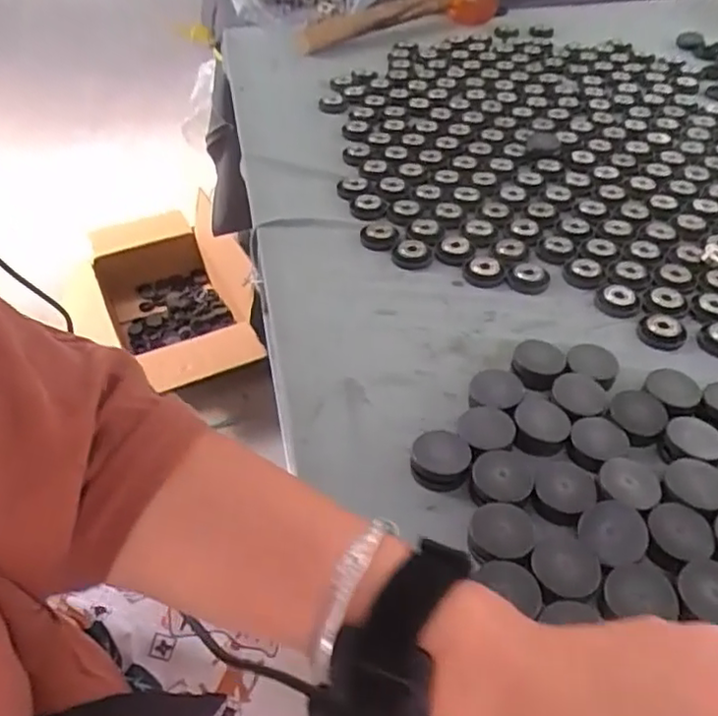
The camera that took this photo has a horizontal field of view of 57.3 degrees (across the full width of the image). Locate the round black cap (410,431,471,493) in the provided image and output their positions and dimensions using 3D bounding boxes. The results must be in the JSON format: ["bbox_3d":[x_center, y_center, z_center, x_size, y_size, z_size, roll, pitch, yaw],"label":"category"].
[{"bbox_3d":[0.047,0.057,0.380,0.033,0.014,0.035,0,44,0],"label":"round black cap"}]

